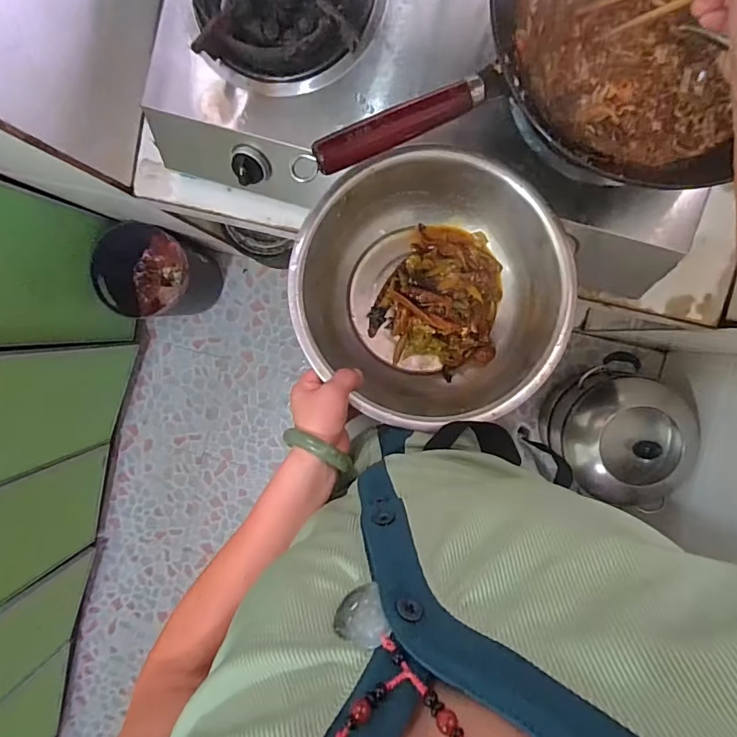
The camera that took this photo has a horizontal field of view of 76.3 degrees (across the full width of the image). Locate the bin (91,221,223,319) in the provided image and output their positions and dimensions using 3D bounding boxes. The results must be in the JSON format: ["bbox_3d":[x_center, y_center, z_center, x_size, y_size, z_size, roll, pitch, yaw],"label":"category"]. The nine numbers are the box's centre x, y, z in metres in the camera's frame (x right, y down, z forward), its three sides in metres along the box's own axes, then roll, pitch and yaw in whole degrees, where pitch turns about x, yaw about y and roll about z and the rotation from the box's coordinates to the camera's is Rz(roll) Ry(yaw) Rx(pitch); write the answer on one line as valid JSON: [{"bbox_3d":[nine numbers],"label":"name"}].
[{"bbox_3d":[-0.507,-0.234,1.165,0.209,0.237,0.215,8,95,5],"label":"bin"}]

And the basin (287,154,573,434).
[{"bbox_3d":[0.071,-0.084,0.513,0.278,0.108,0.270,0,94,6],"label":"basin"}]

